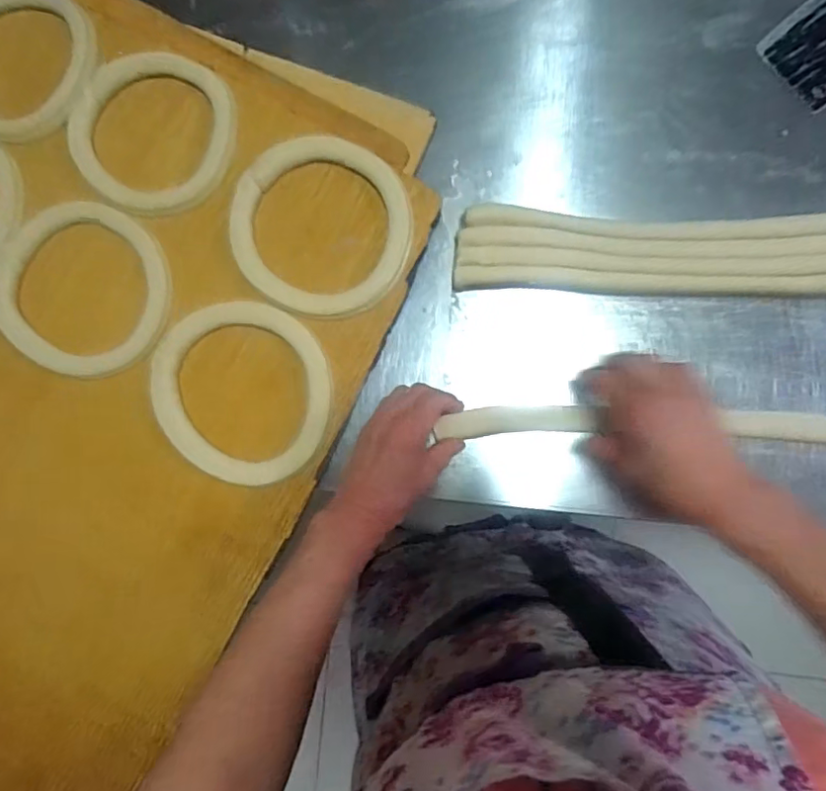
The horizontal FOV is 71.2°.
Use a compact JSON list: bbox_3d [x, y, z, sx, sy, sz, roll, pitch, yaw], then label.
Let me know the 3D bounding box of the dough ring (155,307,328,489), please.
[{"bbox_3d":[-0.158,-0.005,0.518,0.165,0.017,0.155,0,86,6],"label":"dough ring"}]

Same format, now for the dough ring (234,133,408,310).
[{"bbox_3d":[-0.082,-0.149,0.518,0.158,0.023,0.153,0,86,6],"label":"dough ring"}]

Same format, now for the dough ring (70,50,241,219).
[{"bbox_3d":[-0.251,-0.250,0.547,0.153,0.017,0.150,0,86,6],"label":"dough ring"}]

